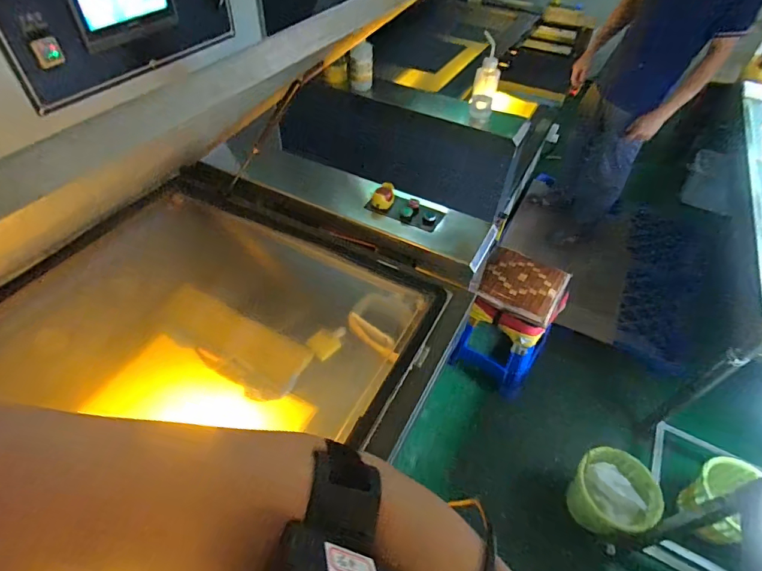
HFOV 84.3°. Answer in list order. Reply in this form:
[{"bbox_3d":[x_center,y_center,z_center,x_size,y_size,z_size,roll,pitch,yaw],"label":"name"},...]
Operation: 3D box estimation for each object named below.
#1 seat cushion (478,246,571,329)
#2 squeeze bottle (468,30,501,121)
[{"bbox_3d":[0.548,-0.020,1.644,0.328,0.051,0.274,25,63,18],"label":"seat cushion"},{"bbox_3d":[0.331,-0.648,1.334,0.081,0.270,0.090,14,49,9],"label":"squeeze bottle"}]

